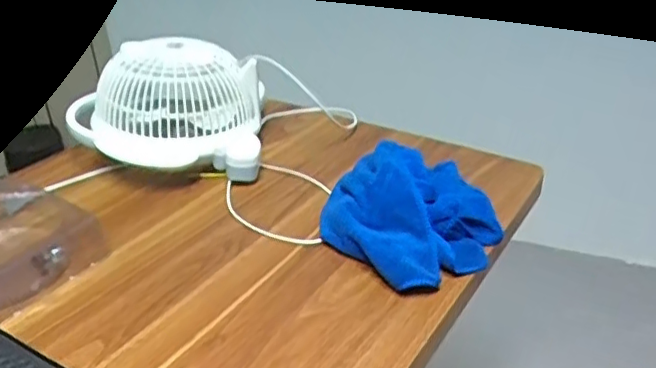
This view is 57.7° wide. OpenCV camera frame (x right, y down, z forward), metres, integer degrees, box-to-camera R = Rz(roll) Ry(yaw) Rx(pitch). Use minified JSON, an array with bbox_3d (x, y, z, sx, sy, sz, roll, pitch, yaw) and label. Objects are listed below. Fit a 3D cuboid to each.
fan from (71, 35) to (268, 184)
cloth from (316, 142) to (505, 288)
[{"bbox_3d":[-0.225,-0.113,0.827,0.258,0.166,0.188,-2,30,1],"label":"fan"},{"bbox_3d":[0.096,0.018,0.659,0.182,0.074,0.183,-23,36,-32],"label":"cloth"}]

